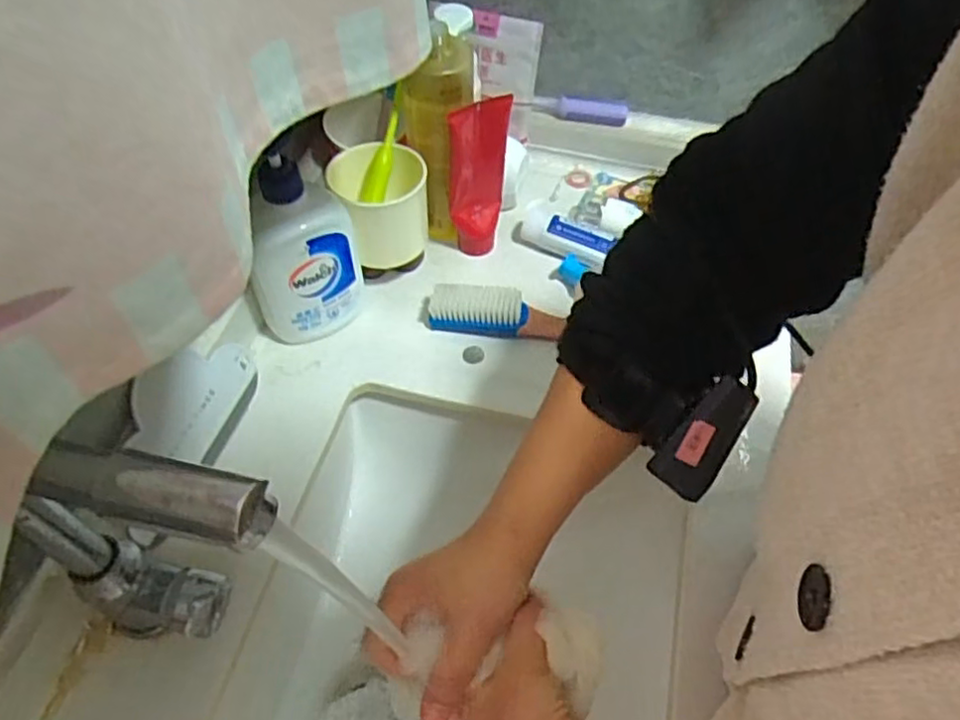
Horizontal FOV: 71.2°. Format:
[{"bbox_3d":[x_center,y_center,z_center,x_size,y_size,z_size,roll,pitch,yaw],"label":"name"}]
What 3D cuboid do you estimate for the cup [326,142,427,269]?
[{"bbox_3d":[-0.089,-0.145,0.602,0.080,0.078,0.085,1,55,-1],"label":"cup"}]

